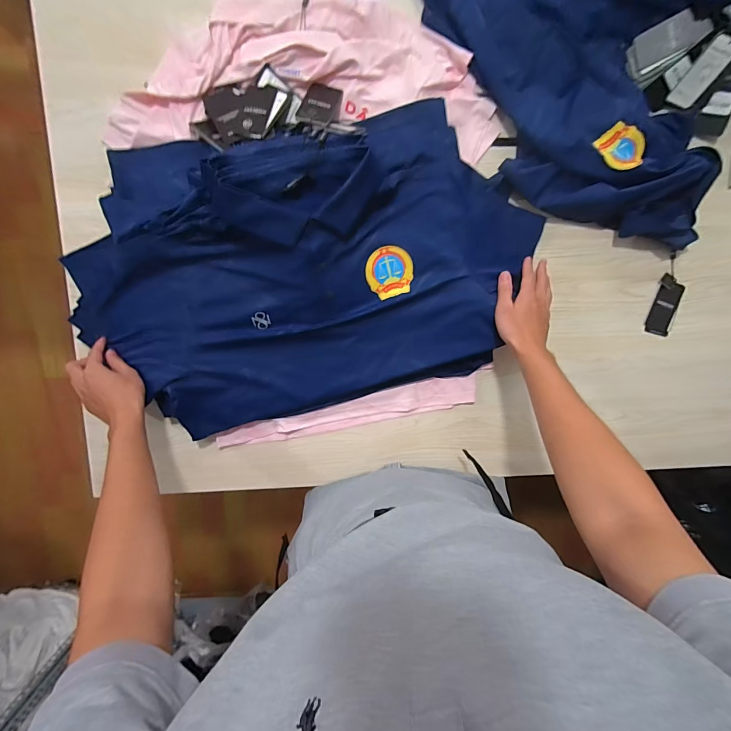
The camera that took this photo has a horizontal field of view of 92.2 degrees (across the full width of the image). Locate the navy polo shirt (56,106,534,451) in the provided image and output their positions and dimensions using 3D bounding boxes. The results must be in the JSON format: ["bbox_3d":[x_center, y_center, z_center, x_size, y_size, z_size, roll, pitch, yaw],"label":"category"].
[{"bbox_3d":[-0.074,-0.141,0.517,0.716,0.140,0.434,-10,98,-2],"label":"navy polo shirt"}]

